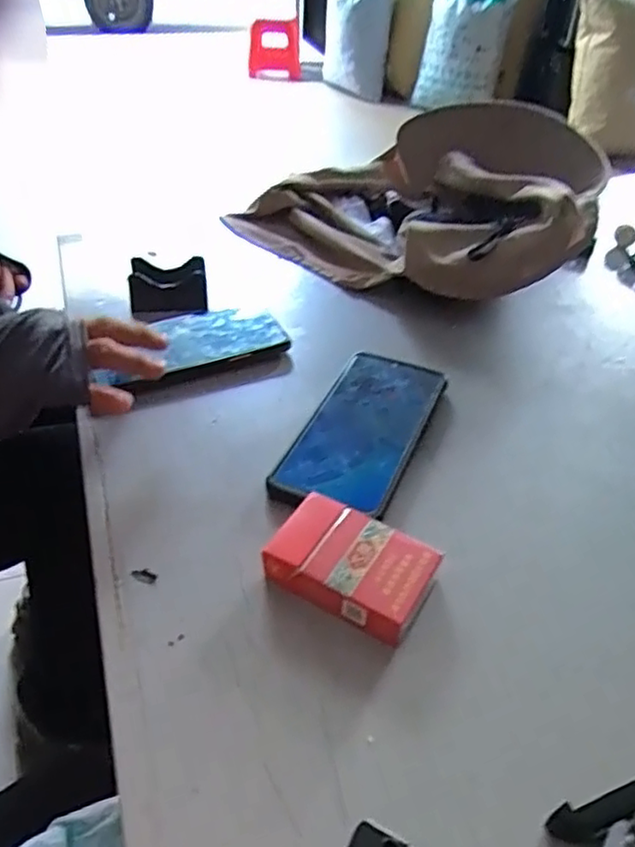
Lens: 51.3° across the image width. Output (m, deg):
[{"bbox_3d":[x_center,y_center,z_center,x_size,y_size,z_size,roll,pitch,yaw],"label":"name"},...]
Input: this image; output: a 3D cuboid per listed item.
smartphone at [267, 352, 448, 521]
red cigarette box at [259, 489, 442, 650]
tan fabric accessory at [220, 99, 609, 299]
[{"bbox_3d":[0.033,0.005,0.472,0.082,0.015,0.160,17,43,17],"label":"smartphone"},{"bbox_3d":[0.019,0.081,0.375,0.087,0.024,0.057,23,45,23],"label":"red cigarette box"},{"bbox_3d":[0.109,-0.235,0.684,0.350,0.113,0.252,29,47,28],"label":"tan fabric accessory"}]

